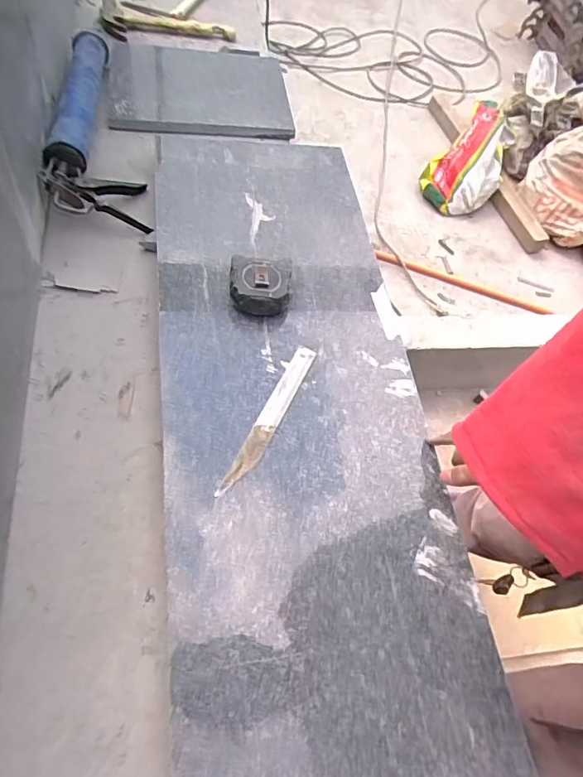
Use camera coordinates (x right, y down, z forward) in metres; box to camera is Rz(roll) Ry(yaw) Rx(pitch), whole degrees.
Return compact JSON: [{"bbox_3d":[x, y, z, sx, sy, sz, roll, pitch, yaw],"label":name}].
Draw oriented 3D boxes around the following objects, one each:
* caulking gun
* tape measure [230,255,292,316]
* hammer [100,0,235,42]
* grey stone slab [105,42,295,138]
[{"bbox_3d":[-0.332,-0.452,0.851,0.136,0.084,0.499,-6,61,-14],"label":"caulking gun"},{"bbox_3d":[-0.041,-0.136,0.688,0.085,0.042,0.077,4,59,-9],"label":"tape measure"},{"bbox_3d":[-0.264,-0.779,1.093,0.270,0.034,0.118,-13,60,-26],"label":"hammer"},{"bbox_3d":[-0.176,-0.594,0.993,0.342,0.037,0.300,-3,57,-11],"label":"grey stone slab"}]

